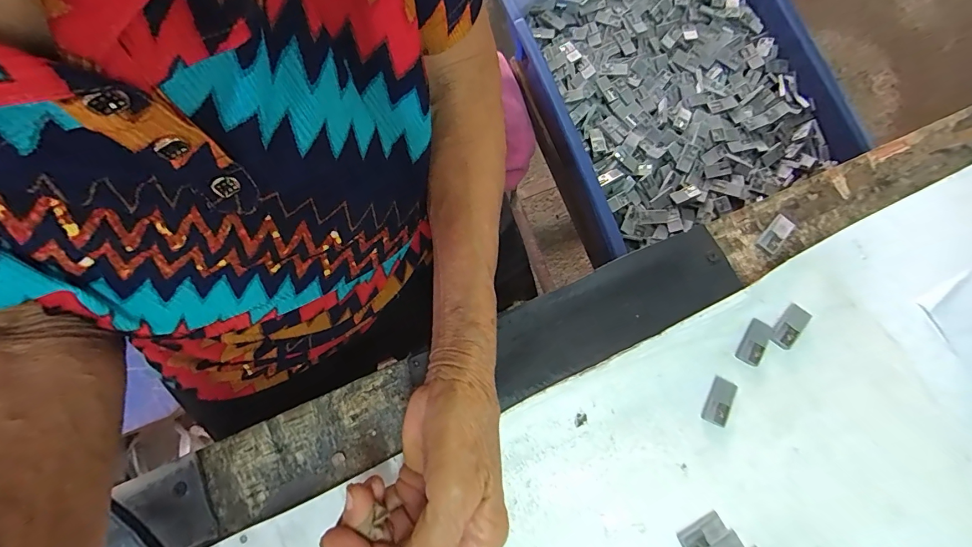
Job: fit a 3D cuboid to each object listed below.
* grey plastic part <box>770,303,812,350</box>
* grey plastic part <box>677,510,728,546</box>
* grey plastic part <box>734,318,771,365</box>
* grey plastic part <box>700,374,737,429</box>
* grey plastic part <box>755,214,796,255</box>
[{"bbox_3d":[0.193,0.034,0.268,0.014,0.004,0.028,36,82,7],"label":"grey plastic part"},{"bbox_3d":[0.128,0.153,0.248,0.028,0.004,0.015,-33,81,-5],"label":"grey plastic part"},{"bbox_3d":[0.170,0.044,0.267,0.014,0.004,0.028,28,81,6],"label":"grey plastic part"},{"bbox_3d":[0.145,0.079,0.262,0.014,0.004,0.028,22,80,5],"label":"grey plastic part"},{"bbox_3d":[0.194,-0.026,0.284,0.013,0.004,0.028,41,82,8],"label":"grey plastic part"}]

